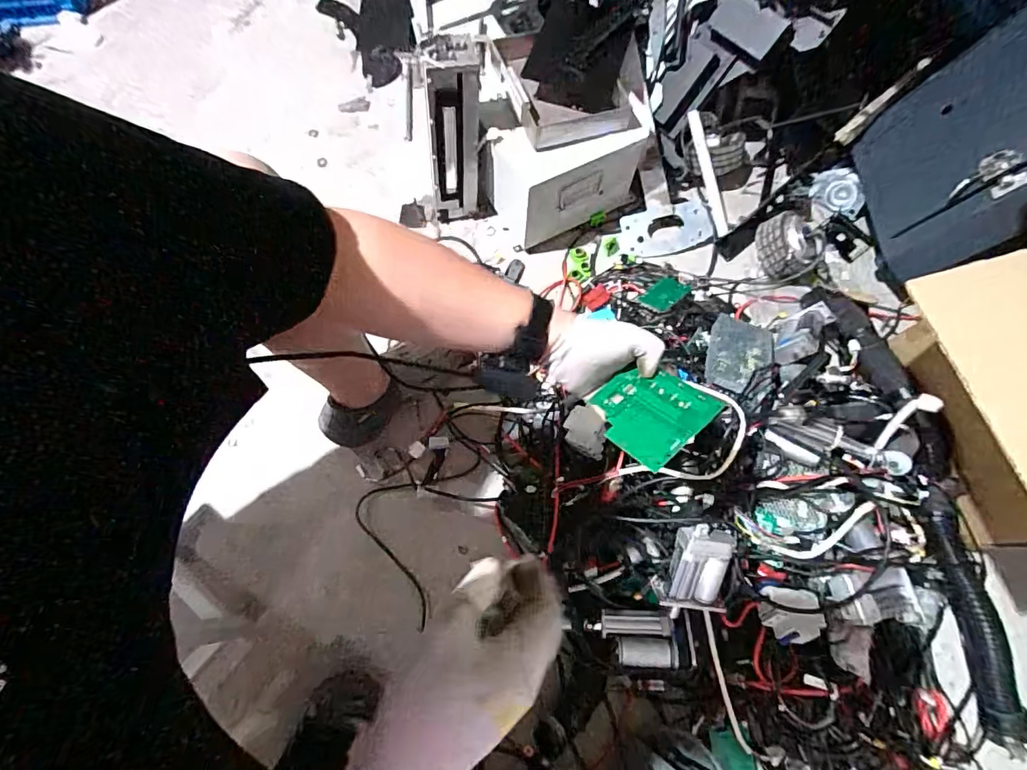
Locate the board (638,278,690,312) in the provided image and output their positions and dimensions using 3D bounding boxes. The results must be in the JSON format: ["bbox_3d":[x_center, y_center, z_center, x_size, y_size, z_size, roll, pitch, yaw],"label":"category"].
[{"bbox_3d":[0.298,-0.183,0.991,0.063,0.008,0.099,29,55,28],"label":"board"}]

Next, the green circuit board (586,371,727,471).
[{"bbox_3d":[0.128,0.024,0.477,0.090,0.006,0.102,-41,51,-13],"label":"green circuit board"}]

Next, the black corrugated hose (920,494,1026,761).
[{"bbox_3d":[0.681,0.351,0.744,0.054,0.059,0.380,-12,83,-5],"label":"black corrugated hose"}]

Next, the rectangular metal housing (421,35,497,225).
[{"bbox_3d":[-0.107,-0.464,0.942,0.122,0.342,0.077,-9,70,-3],"label":"rectangular metal housing"}]

